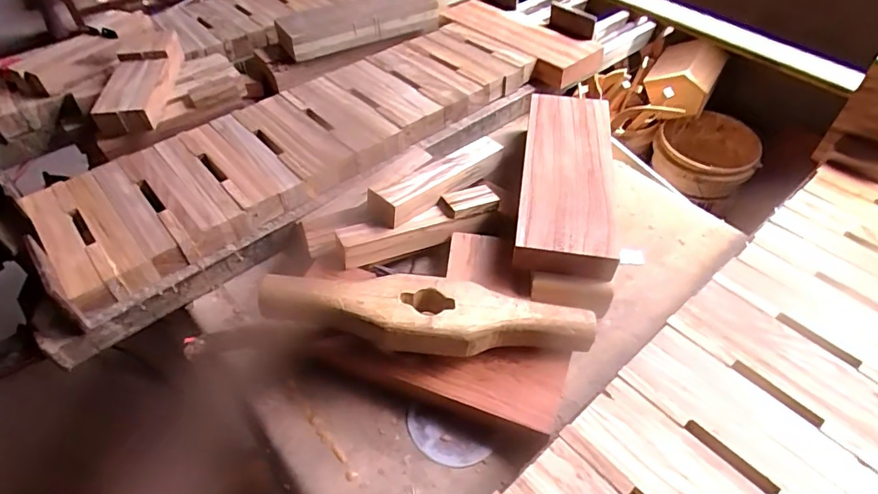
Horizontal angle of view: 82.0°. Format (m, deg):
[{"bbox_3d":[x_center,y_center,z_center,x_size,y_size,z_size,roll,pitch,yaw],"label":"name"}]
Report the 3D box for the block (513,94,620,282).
[{"bbox_3d":[0.202,-0.114,0.789,0.138,0.059,0.379,8,48,8],"label":"block"}]

